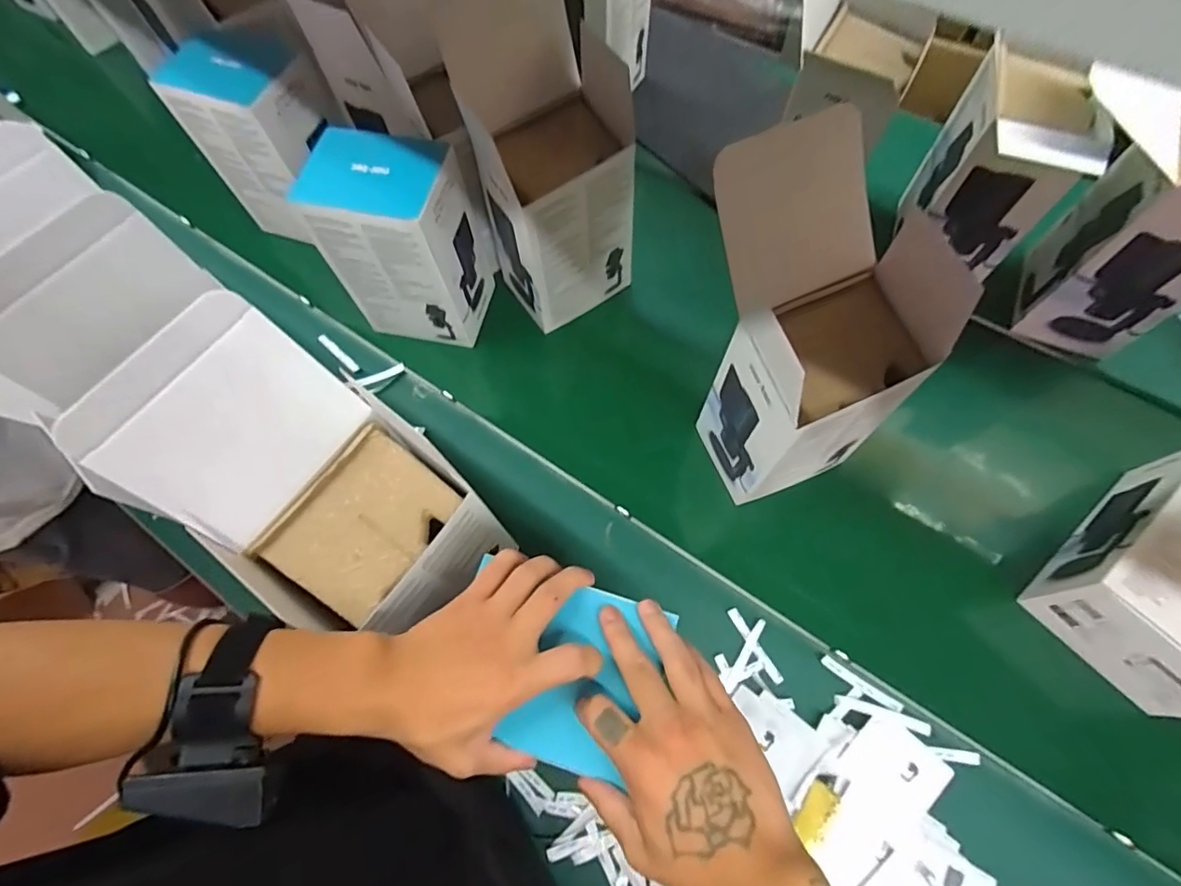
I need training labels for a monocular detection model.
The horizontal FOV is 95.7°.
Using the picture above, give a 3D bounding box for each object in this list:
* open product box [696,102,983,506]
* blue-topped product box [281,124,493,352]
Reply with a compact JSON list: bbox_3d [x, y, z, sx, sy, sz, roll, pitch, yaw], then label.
[{"bbox_3d":[0.217,-0.106,0.525,0.175,0.306,0.200,-15,68,-5],"label":"open product box"},{"bbox_3d":[-0.233,-0.246,0.673,0.159,0.230,0.118,10,68,6],"label":"blue-topped product box"}]

